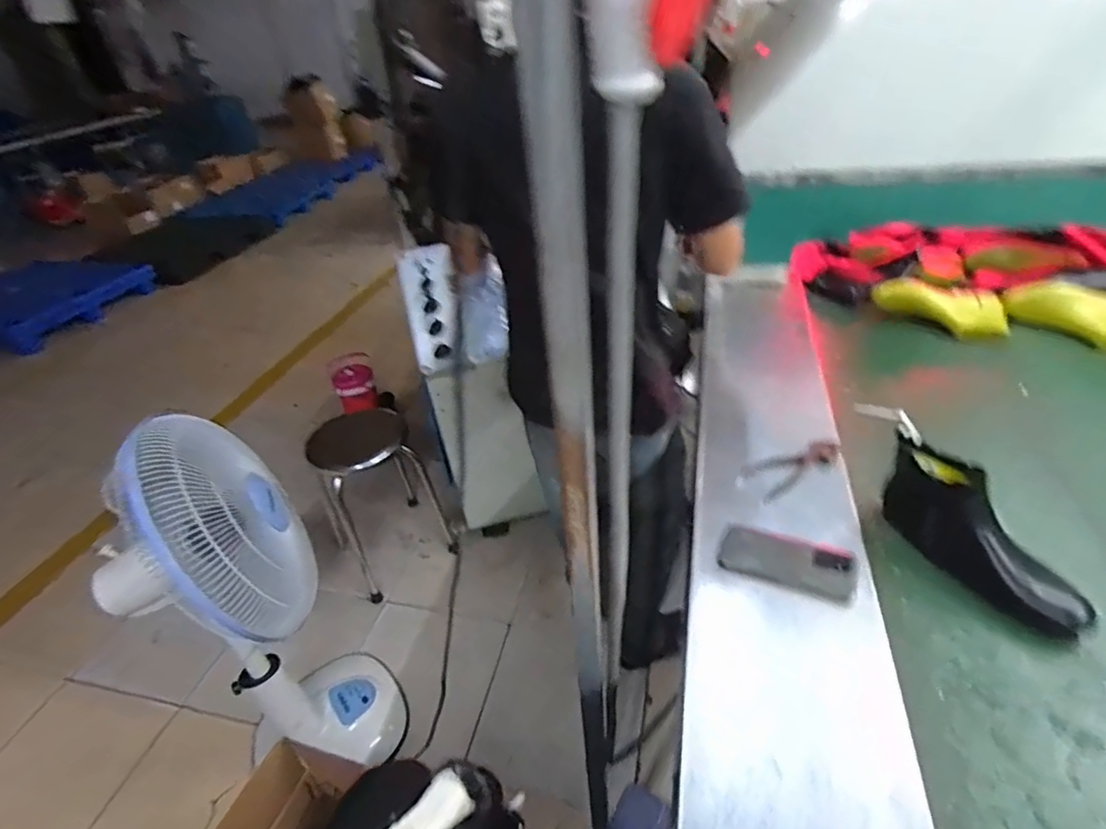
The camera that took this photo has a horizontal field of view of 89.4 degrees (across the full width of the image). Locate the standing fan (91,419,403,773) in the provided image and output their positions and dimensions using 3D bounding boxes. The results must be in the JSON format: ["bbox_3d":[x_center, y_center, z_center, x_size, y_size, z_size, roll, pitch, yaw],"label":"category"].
[{"bbox_3d":[-0.614,0.416,1.153,0.337,0.950,0.313,24,47,35],"label":"standing fan"}]

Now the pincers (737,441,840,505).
[{"bbox_3d":[0.392,0.082,0.922,0.187,0.013,0.072,-23,40,-20],"label":"pincers"}]

